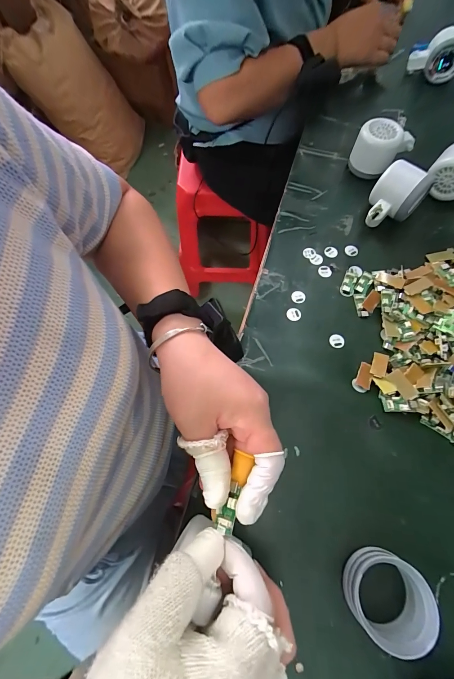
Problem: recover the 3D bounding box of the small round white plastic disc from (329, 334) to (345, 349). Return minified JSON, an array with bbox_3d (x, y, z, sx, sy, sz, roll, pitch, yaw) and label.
[{"bbox_3d":[0.129,0.002,0.344,0.018,0.004,0.016,0,77,-4],"label":"small round white plastic disc"}]

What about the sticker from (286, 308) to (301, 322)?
[{"bbox_3d":[0.081,-0.030,0.358,0.018,0.004,0.017,1,75,-4],"label":"sticker"}]

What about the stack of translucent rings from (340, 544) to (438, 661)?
[{"bbox_3d":[0.129,0.207,0.237,0.059,0.033,0.059,38,73,17],"label":"stack of translucent rings"}]

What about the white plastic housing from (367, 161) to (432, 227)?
[{"bbox_3d":[0.221,-0.189,0.396,0.059,0.057,0.071,40,74,17],"label":"white plastic housing"}]

